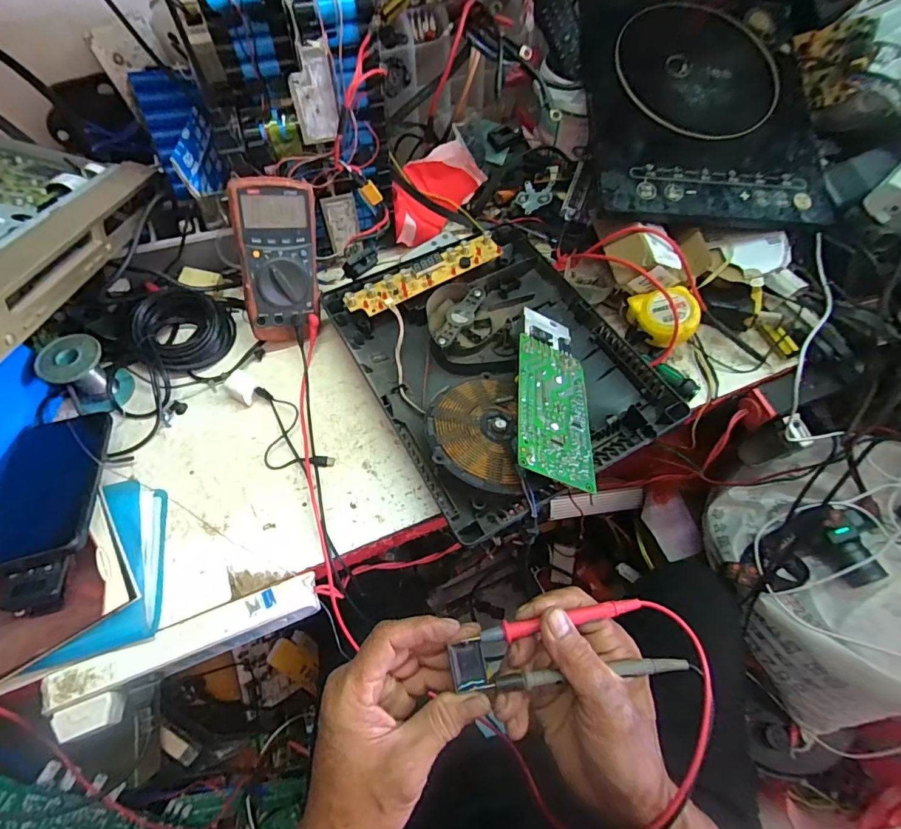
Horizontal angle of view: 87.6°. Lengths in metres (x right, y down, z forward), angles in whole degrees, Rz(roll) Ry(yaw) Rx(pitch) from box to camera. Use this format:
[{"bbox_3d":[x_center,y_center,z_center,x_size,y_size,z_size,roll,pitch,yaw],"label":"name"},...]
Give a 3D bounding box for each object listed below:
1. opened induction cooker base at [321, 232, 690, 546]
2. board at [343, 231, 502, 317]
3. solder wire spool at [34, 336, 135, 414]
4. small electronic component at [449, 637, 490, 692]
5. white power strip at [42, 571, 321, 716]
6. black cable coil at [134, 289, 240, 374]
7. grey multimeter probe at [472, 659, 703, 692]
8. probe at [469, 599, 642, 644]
[{"bbox_3d":[0.062,-0.068,0.519,0.296,0.075,0.334,-25,64,-13],"label":"opened induction cooker base"},{"bbox_3d":[-0.030,-0.171,0.576,0.203,0.018,0.037,-28,65,-15],"label":"board"},{"bbox_3d":[-0.390,-0.042,0.508,0.053,0.072,0.058,0,61,0],"label":"solder wire spool"},{"bbox_3d":[0.012,0.167,0.313,0.022,0.004,0.027,-6,61,-3],"label":"small electronic component"},{"bbox_3d":[-0.231,0.203,0.424,0.220,0.037,0.034,-19,63,-10],"label":"white power strip"},{"bbox_3d":[-0.307,-0.104,0.550,0.089,0.049,0.092,0,61,0],"label":"black cable coil"},{"bbox_3d":[0.090,0.172,0.311,0.148,0.008,0.010,-4,61,-4],"label":"grey multimeter probe"},{"bbox_3d":[0.076,0.143,0.326,0.116,0.015,0.011,-8,61,-11],"label":"probe"}]

